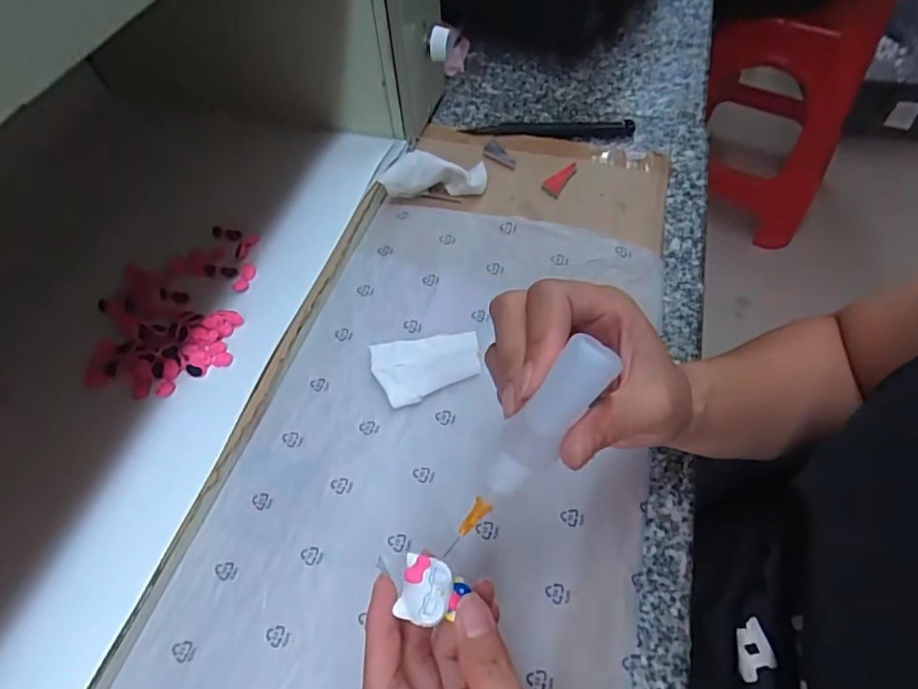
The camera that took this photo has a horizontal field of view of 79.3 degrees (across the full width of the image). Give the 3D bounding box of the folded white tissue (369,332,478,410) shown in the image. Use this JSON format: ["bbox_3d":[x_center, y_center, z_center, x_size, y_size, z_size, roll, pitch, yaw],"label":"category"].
[{"bbox_3d":[-0.021,0.014,0.349,0.067,0.007,0.047,-8,56,-4],"label":"folded white tissue"}]

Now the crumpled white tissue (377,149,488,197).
[{"bbox_3d":[-0.019,-0.131,0.429,0.080,0.033,0.018,-6,56,-2],"label":"crumpled white tissue"}]

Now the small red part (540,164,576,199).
[{"bbox_3d":[0.081,-0.134,0.445,0.016,0.006,0.039,26,61,18],"label":"small red part"}]

